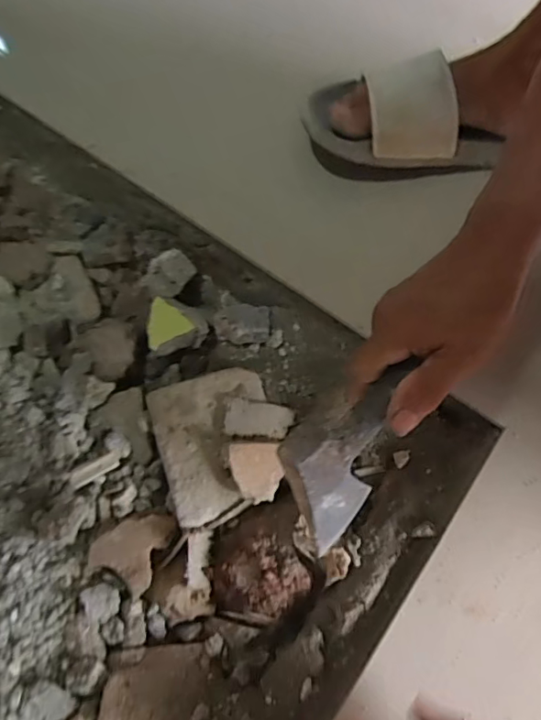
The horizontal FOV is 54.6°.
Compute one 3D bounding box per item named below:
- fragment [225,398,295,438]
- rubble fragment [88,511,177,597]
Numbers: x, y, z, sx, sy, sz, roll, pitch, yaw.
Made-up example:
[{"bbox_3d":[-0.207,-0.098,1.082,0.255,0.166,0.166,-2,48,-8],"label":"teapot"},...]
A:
[{"bbox_3d":[-0.008,0.050,0.442,0.055,0.018,0.031,3,65,3],"label":"fragment"},{"bbox_3d":[-0.106,0.141,0.403,0.049,0.009,0.059,20,67,11],"label":"rubble fragment"}]

